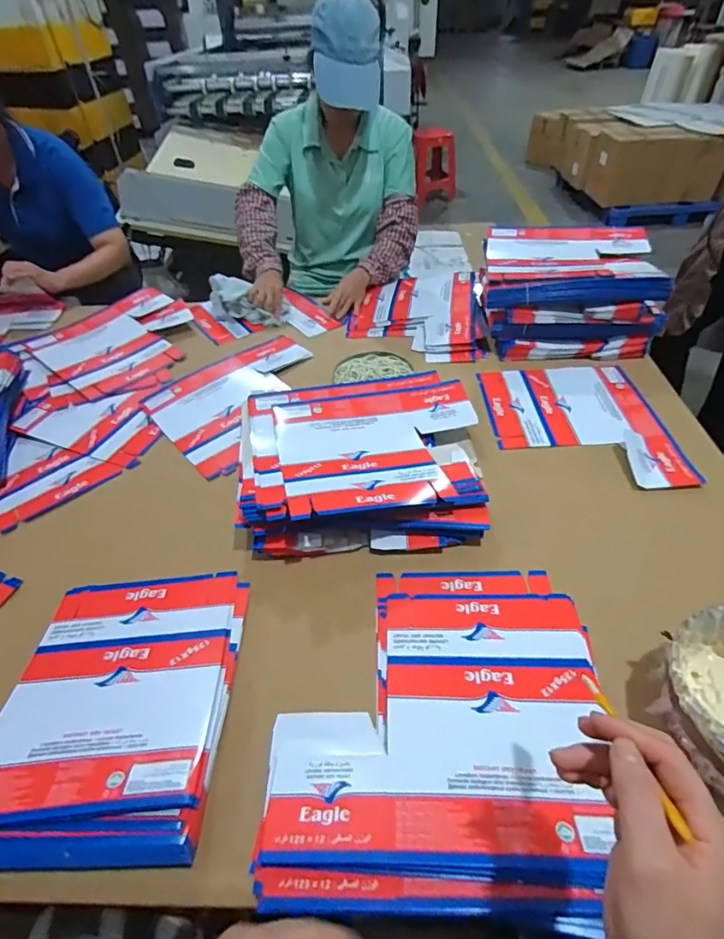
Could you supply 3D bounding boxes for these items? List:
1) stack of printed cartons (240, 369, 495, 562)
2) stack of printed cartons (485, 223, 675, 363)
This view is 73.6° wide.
[{"bbox_3d":[0.000,-0.031,0.791,0.378,0.111,0.344,-4,45,0],"label":"stack of printed cartons"},{"bbox_3d":[0.454,-0.412,1.080,0.349,0.156,0.335,4,45,8],"label":"stack of printed cartons"}]

